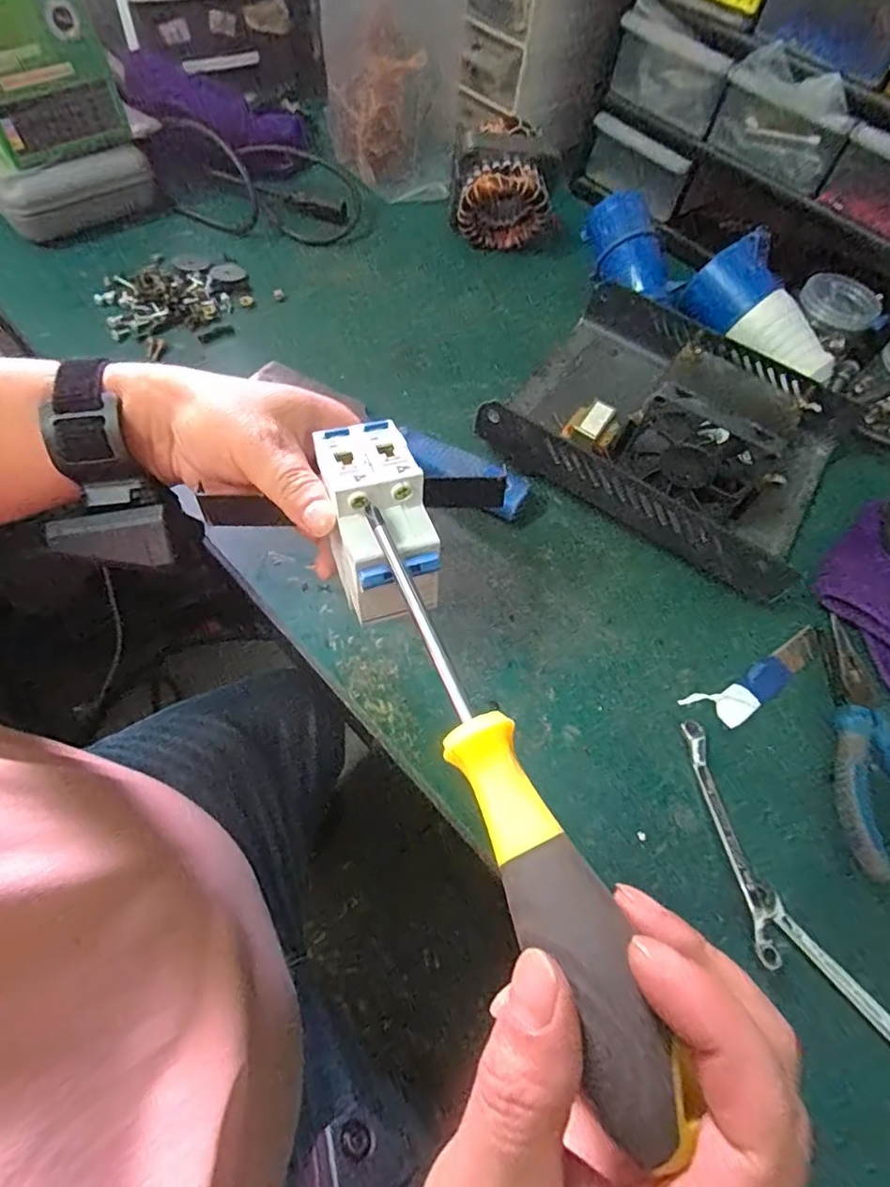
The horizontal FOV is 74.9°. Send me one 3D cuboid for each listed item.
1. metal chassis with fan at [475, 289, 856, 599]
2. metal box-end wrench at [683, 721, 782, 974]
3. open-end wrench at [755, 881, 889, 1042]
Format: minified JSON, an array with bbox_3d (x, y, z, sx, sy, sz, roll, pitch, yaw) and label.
[{"bbox_3d":[0.169,-0.132,0.407,0.228,0.080,0.193,32,61,11],"label":"metal chassis with fan"},{"bbox_3d":[0.151,0.129,0.311,0.011,0.011,0.121,-4,61,-10],"label":"metal box-end wrench"},{"bbox_3d":[0.202,0.195,0.282,0.018,0.010,0.114,-37,71,-25],"label":"open-end wrench"}]

